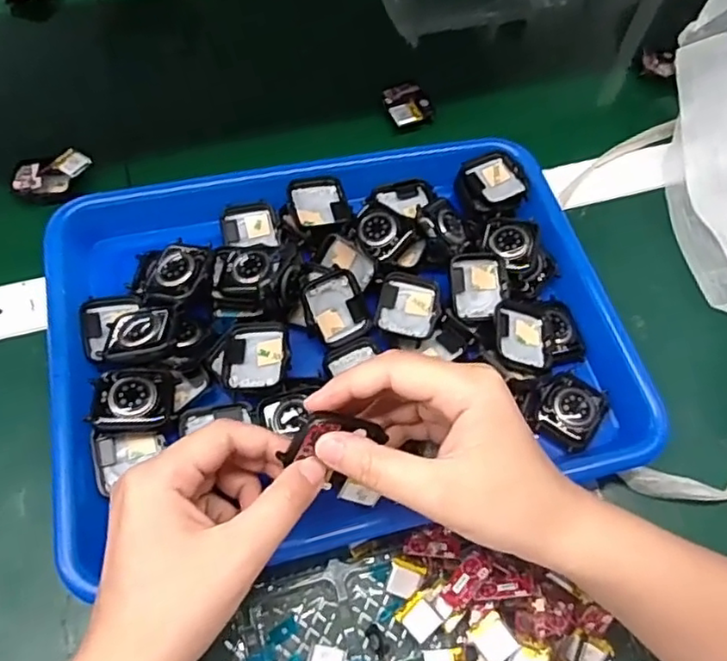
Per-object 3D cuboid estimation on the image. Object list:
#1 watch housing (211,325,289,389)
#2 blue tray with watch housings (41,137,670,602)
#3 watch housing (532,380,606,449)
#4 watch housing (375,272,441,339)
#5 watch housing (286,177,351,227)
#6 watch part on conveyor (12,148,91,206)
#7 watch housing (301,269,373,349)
[{"bbox_3d":[-0.064,0.016,0.354,0.043,0.017,0.040,0,62,-3],"label":"watch housing"},{"bbox_3d":[-0.015,-0.004,0.376,0.324,0.050,0.252,-12,63,-10],"label":"blue tray with watch housings"},{"bbox_3d":[0.120,0.046,0.360,0.035,0.009,0.041,33,65,14],"label":"watch housing"},{"bbox_3d":[0.028,-0.014,0.378,0.037,0.011,0.042,10,62,2],"label":"watch housing"},{"bbox_3d":[-0.028,-0.082,0.397,0.037,0.011,0.038,-10,63,-9],"label":"watch housing"},{"bbox_3d":[-0.223,-0.111,0.443,0.051,0.017,0.037,-10,63,-9],"label":"watch part on conveyor"},{"bbox_3d":[-0.017,-0.013,0.371,0.036,0.011,0.040,-24,97,-13],"label":"watch housing"}]

